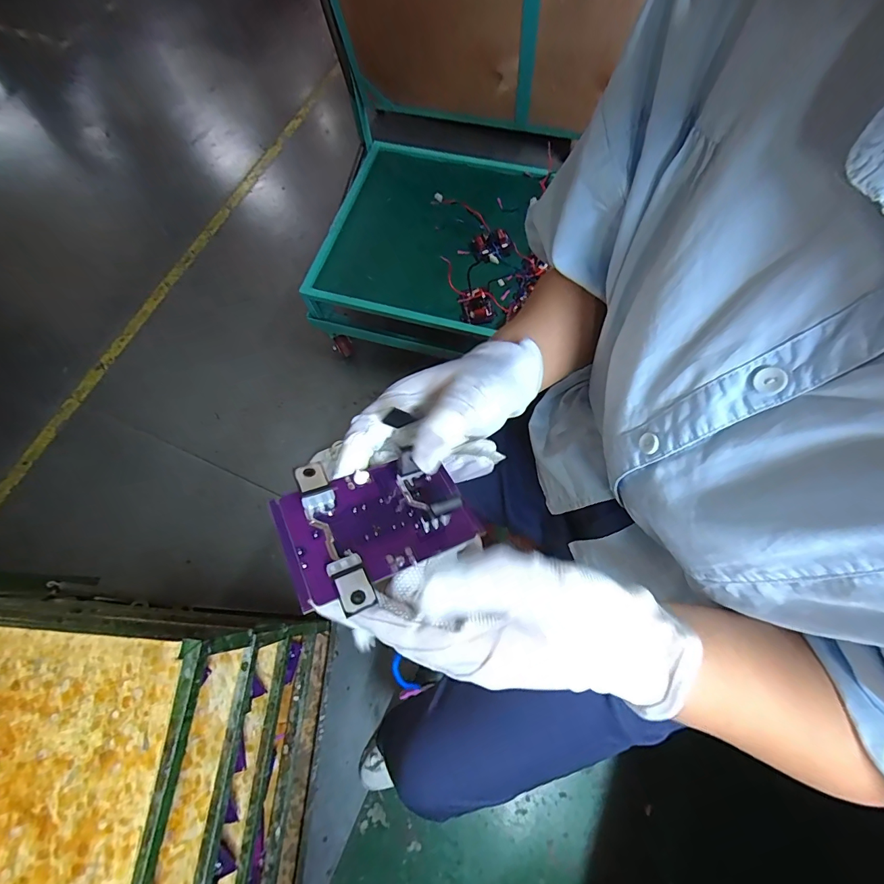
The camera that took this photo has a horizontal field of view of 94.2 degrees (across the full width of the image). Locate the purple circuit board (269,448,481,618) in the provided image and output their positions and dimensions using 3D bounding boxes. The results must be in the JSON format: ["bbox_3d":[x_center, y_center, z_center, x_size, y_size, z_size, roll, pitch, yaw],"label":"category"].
[{"bbox_3d":[-0.035,0.039,0.218,0.095,0.010,0.075,-18,56,-23],"label":"purple circuit board"}]

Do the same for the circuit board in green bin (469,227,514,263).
[{"bbox_3d":[0.126,-0.499,1.045,0.103,0.024,0.069,-11,108,10],"label":"circuit board in green bin"}]

